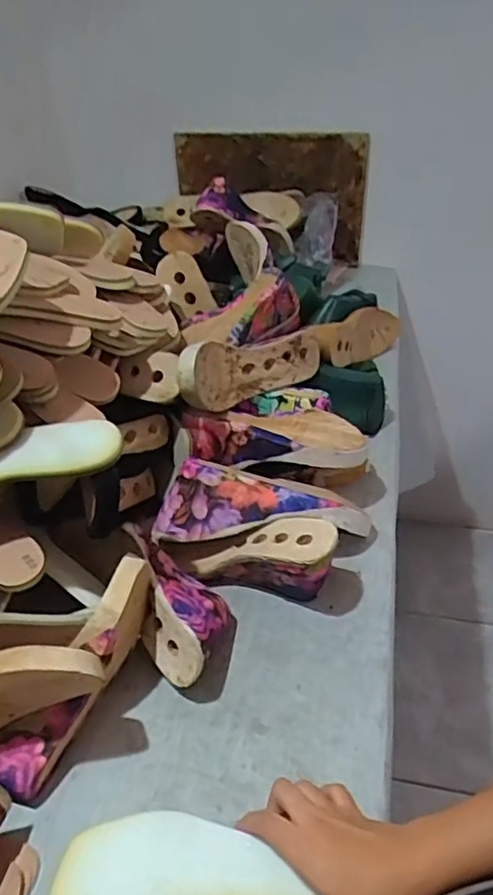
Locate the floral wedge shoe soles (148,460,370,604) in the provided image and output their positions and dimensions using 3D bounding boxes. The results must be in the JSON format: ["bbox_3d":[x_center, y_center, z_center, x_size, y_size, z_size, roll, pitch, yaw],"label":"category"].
[{"bbox_3d":[0.013,0.091,0.670,0.219,0.102,0.109,8,41,13],"label":"floral wedge shoe soles"}]

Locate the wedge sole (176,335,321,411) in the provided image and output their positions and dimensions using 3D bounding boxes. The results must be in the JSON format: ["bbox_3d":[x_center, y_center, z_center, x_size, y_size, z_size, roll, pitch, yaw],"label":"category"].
[{"bbox_3d":[0.006,-0.095,0.754,0.236,0.080,0.053,-16,39,-39],"label":"wedge sole"}]

